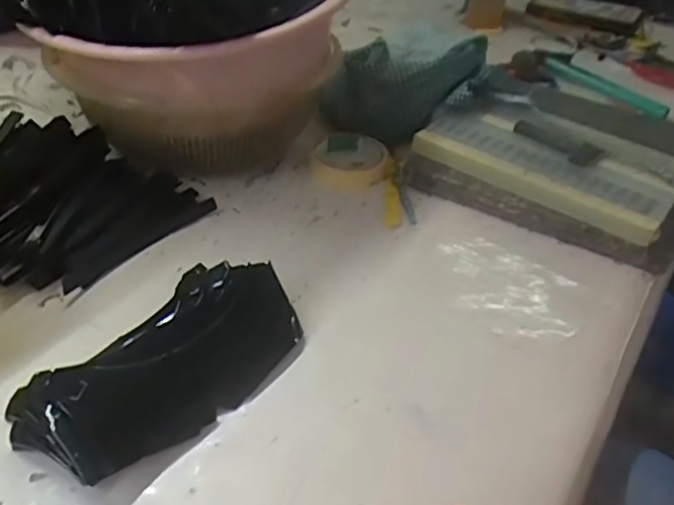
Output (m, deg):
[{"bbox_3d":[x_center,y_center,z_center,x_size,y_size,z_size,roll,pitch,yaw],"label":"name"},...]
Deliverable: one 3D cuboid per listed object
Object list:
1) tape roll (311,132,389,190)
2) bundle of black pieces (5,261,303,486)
[{"bbox_3d":[0.014,-0.105,0.712,0.080,0.033,0.096,4,39,-2],"label":"tape roll"},{"bbox_3d":[-0.125,0.078,0.472,0.116,0.044,0.204,24,43,21],"label":"bundle of black pieces"}]

